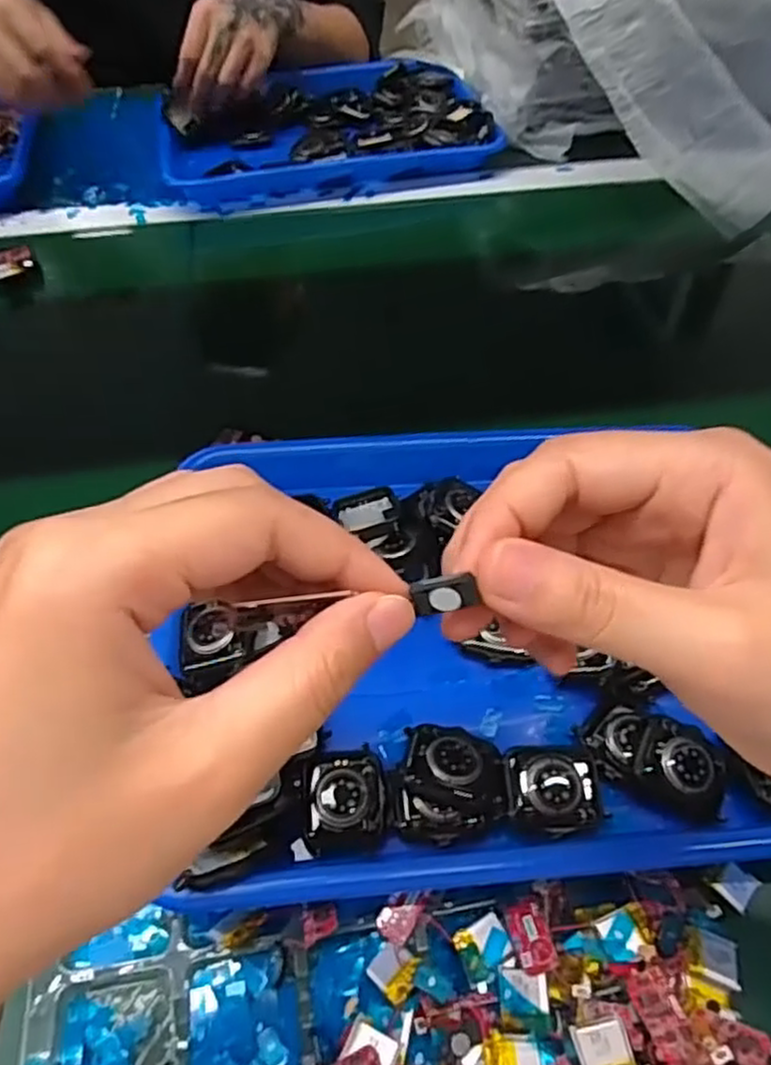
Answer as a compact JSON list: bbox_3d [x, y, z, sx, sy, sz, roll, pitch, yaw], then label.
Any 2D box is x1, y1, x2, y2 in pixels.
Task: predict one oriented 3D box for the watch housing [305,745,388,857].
[{"bbox_3d":[-0.017,0.117,0.318,0.034,0.012,0.041,-5,52,-3],"label":"watch housing"}]

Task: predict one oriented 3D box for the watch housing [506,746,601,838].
[{"bbox_3d":[0.073,0.113,0.319,0.039,0.016,0.037,-5,52,-3],"label":"watch housing"}]

